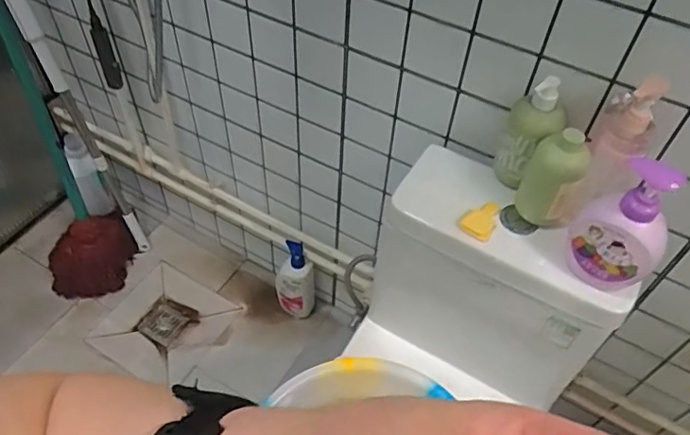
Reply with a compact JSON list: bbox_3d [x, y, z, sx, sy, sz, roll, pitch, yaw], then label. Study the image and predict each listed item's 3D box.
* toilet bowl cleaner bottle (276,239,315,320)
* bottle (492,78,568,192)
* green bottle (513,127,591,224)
[{"bbox_3d":[-0.129,0.161,1.441,0.099,0.246,0.067,1,51,-3],"label":"toilet bowl cleaner bottle"},{"bbox_3d":[0.258,-0.121,0.793,0.060,0.164,0.065,-31,59,-25],"label":"bottle"},{"bbox_3d":[0.283,-0.059,0.763,0.070,0.143,0.056,25,54,16],"label":"green bottle"}]

